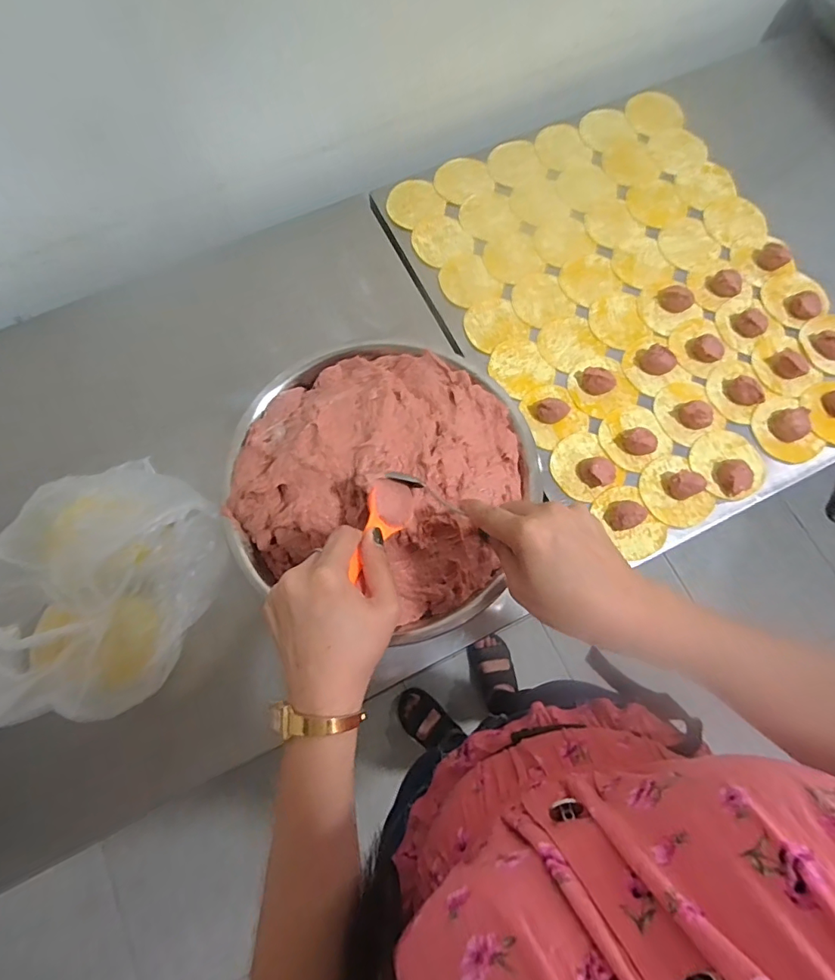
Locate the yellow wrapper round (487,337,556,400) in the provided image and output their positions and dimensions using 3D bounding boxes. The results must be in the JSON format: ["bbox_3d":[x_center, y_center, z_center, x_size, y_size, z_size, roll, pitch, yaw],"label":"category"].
[{"bbox_3d":[0.127,-0.155,0.614,0.071,0.007,0.075,0,74,1],"label":"yellow wrapper round"}]

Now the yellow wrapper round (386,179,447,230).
[{"bbox_3d":[-0.005,-0.401,0.683,0.078,0.004,0.070,-31,80,-10],"label":"yellow wrapper round"}]

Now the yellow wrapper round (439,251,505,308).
[{"bbox_3d":[0.066,-0.279,0.650,0.072,0.004,0.080,-31,76,-8],"label":"yellow wrapper round"}]

